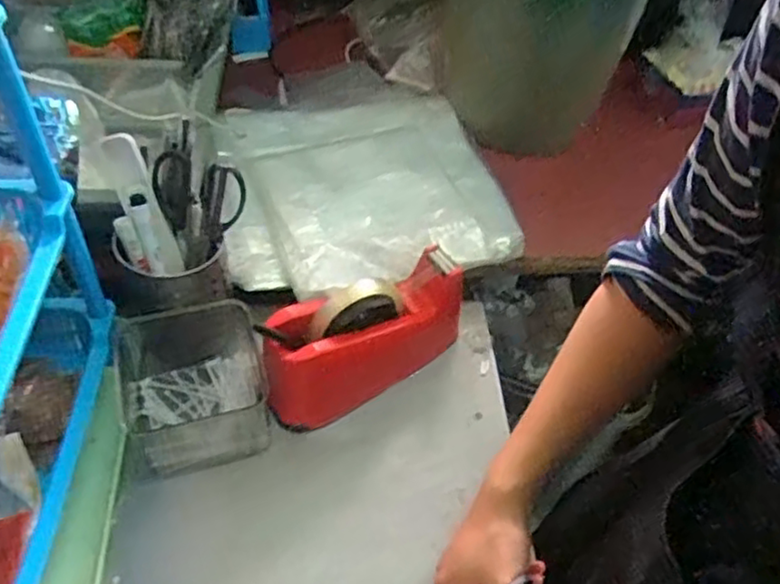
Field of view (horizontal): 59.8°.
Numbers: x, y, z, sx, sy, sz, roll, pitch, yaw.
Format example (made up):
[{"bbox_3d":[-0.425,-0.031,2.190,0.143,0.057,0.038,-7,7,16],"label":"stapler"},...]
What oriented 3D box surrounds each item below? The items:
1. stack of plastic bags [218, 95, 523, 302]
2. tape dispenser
[{"bbox_3d":[-0.037,-0.133,0.780,0.319,0.040,0.316,-11,50,-15],"label":"stack of plastic bags"},{"bbox_3d":[-0.025,0.038,0.633,0.213,0.113,0.074,-31,57,-29],"label":"tape dispenser"}]

